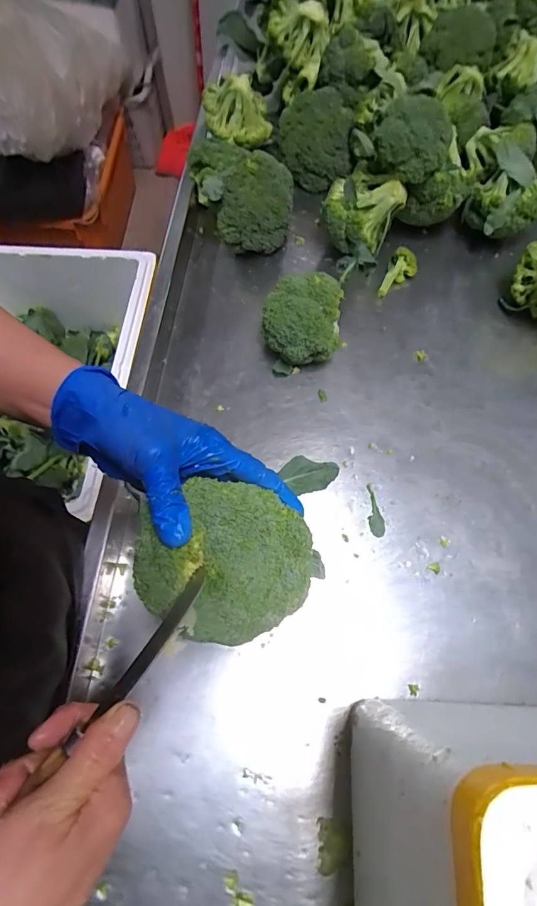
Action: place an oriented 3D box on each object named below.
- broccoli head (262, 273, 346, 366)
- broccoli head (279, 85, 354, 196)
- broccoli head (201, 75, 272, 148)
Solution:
[{"bbox_3d":[0.040,-0.158,0.545,0.095,0.102,0.084,6,68,2],"label":"broccoli head"},{"bbox_3d":[0.069,-0.469,0.674,0.100,0.089,0.100,-5,69,-3],"label":"broccoli head"},{"bbox_3d":[-0.046,-0.528,0.687,0.103,0.066,0.085,-13,68,-5],"label":"broccoli head"}]

